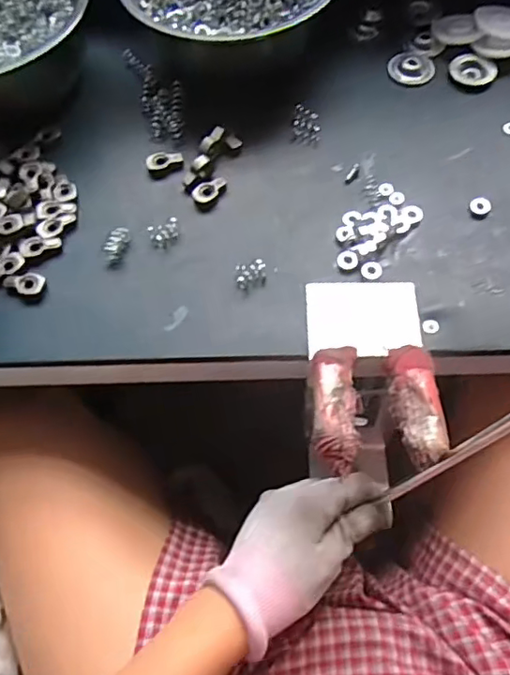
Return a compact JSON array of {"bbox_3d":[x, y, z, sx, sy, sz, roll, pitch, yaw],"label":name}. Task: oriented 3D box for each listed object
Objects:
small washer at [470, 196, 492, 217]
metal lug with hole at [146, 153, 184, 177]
[{"bbox_3d":[0.171,-0.100,0.424,0.015,0.005,0.017,37,70,19],"label":"small washer"},{"bbox_3d":[-0.073,-0.142,0.452,0.029,0.008,0.017,-22,64,-8],"label":"metal lug with hole"}]

